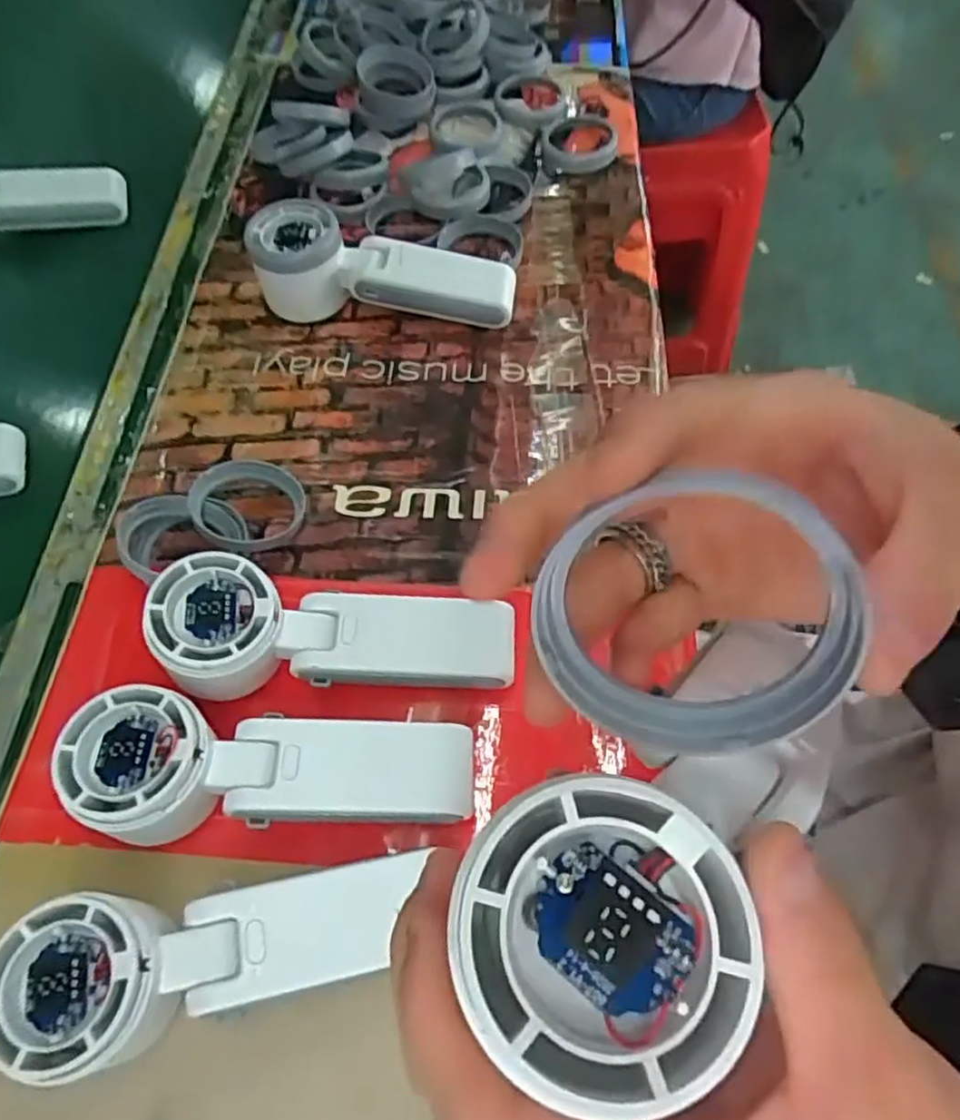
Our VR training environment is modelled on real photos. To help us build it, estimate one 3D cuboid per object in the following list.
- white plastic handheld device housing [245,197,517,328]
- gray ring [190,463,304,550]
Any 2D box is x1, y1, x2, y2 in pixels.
[{"bbox_3d":[-0.062,-0.186,0.462,0.164,0.055,0.055,4,62,4],"label":"white plastic handheld device housing"},{"bbox_3d":[-0.124,-0.029,0.390,0.061,0.015,0.061,8,50,-9],"label":"gray ring"}]

